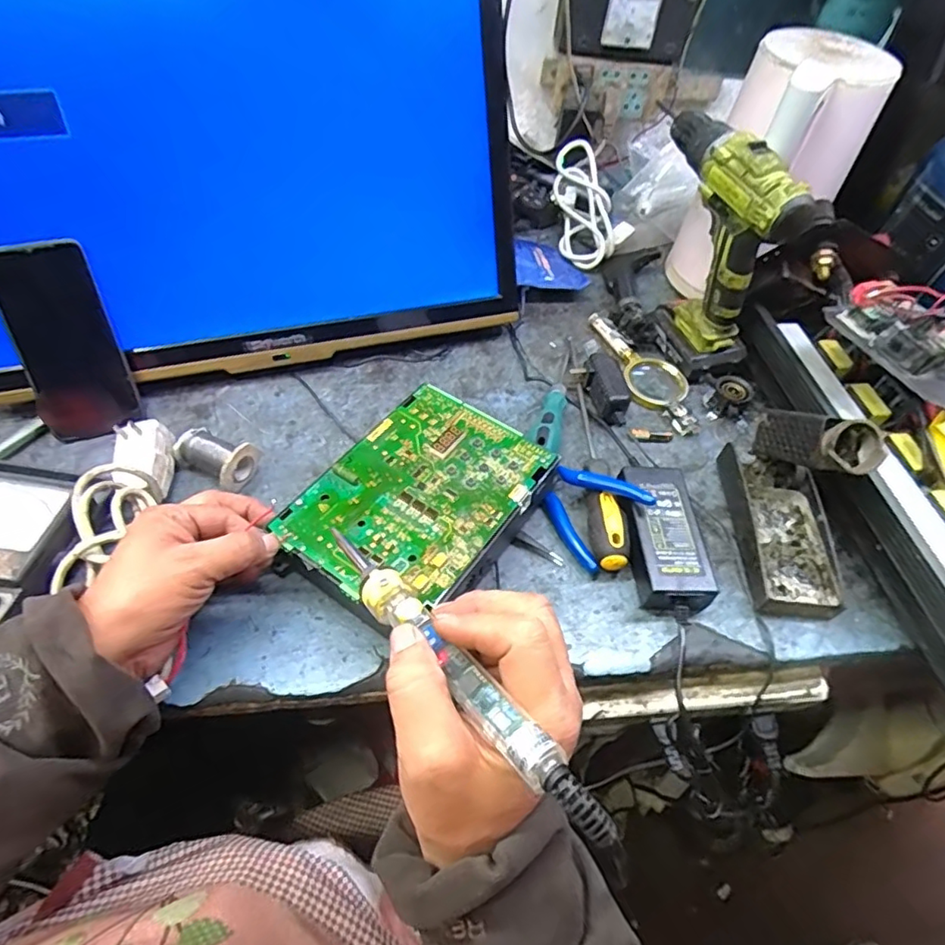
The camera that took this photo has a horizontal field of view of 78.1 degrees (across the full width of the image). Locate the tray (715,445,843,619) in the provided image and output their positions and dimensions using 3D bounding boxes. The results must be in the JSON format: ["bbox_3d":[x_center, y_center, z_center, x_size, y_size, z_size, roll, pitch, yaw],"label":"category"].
[{"bbox_3d":[0.273,0.045,0.517,0.073,0.033,0.161,4,52,-3],"label":"tray"}]

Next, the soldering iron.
[{"bbox_3d":[-0.015,0.089,0.283,0.019,0.023,0.208,-29,41,-26],"label":"soldering iron"}]

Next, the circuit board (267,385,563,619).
[{"bbox_3d":[-0.042,0.016,0.468,0.145,0.013,0.195,33,56,19],"label":"circuit board"}]

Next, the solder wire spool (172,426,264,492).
[{"bbox_3d":[-0.226,-0.017,0.519,0.062,0.040,0.047,28,54,15],"label":"solder wire spool"}]

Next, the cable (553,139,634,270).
[{"bbox_3d":[0.154,-0.357,0.793,0.078,0.072,0.175,-10,75,-14],"label":"cable"}]

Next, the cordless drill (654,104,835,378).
[{"bbox_3d":[0.242,-0.243,0.615,0.064,0.206,0.197,-17,56,-18],"label":"cordless drill"}]

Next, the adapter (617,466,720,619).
[{"bbox_3d":[0.162,0.054,0.500,0.065,0.033,0.133,1,52,-6],"label":"adapter"}]

